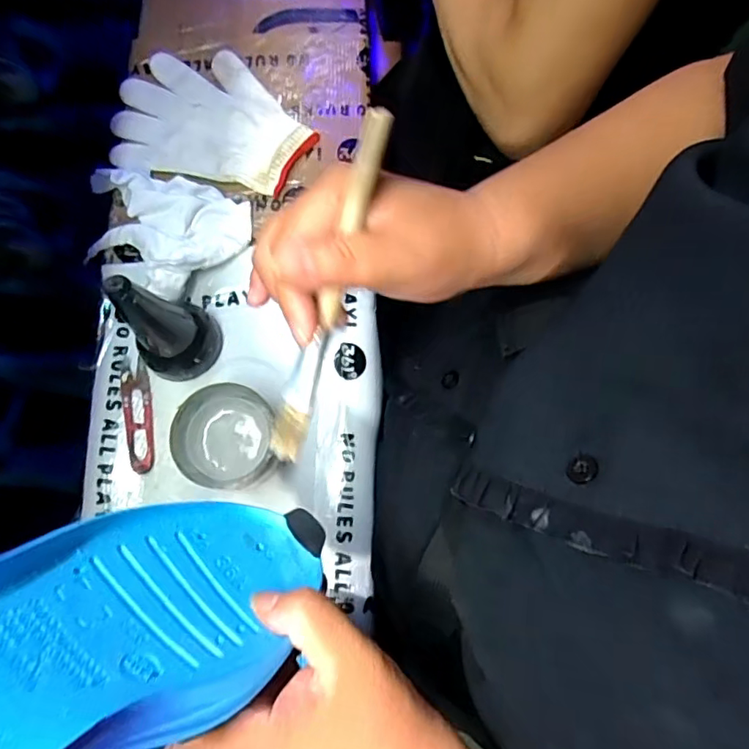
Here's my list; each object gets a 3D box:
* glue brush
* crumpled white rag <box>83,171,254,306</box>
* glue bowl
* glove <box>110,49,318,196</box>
[{"bbox_3d":[-0.020,-0.032,0.239,0.016,0.007,0.157,19,107,5],"label":"glue brush"},{"bbox_3d":[-0.203,-0.134,0.504,0.155,0.030,0.113,18,77,4],"label":"crumpled white rag"},{"bbox_3d":[-0.119,0.053,0.450,0.076,0.052,0.079,0,76,0],"label":"glue bowl"},{"bbox_3d":[-0.159,-0.256,0.548,0.189,0.013,0.138,13,77,3],"label":"glove"}]

